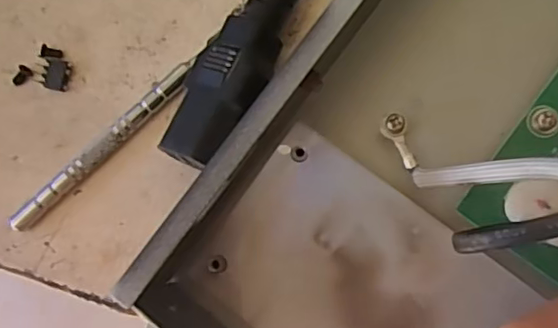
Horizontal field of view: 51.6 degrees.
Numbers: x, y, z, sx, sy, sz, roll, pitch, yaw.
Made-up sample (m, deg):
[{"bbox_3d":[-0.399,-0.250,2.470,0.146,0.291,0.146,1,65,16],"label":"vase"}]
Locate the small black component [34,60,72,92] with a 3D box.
[{"bbox_3d":[-0.070,-0.028,0.178,0.009,0.004,0.009,10,87,8],"label":"small black component"}]

